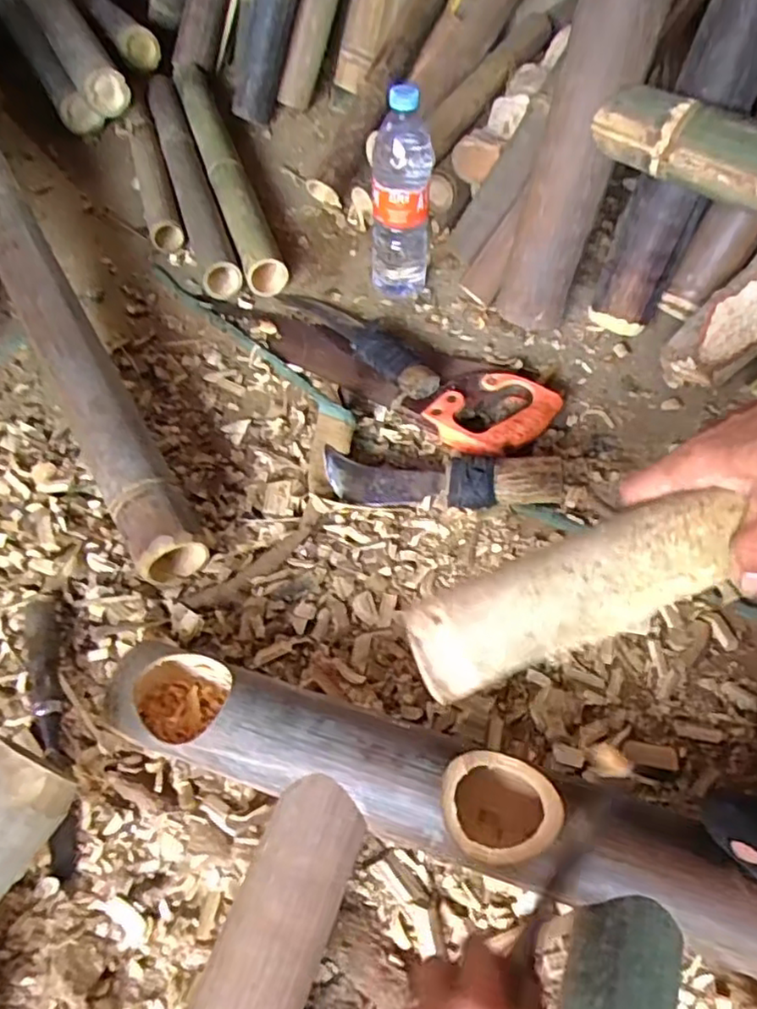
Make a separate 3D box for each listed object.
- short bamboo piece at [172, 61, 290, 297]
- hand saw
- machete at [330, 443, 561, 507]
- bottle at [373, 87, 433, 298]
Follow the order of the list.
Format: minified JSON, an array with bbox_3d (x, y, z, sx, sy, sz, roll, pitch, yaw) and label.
[{"bbox_3d":[-0.249,-0.549,1.040,0.057,0.057,0.659,-17,56,-8],"label":"short bamboo piece"},{"bbox_3d":[0.017,-0.158,0.756,0.376,0.033,0.108,31,63,23],"label":"hand saw"},{"bbox_3d":[0.056,-0.026,0.643,0.239,0.060,0.060,7,56,9],"label":"machete"},{"bbox_3d":[0.026,-0.365,0.781,0.077,0.228,0.080,0,55,4],"label":"bottle"}]

